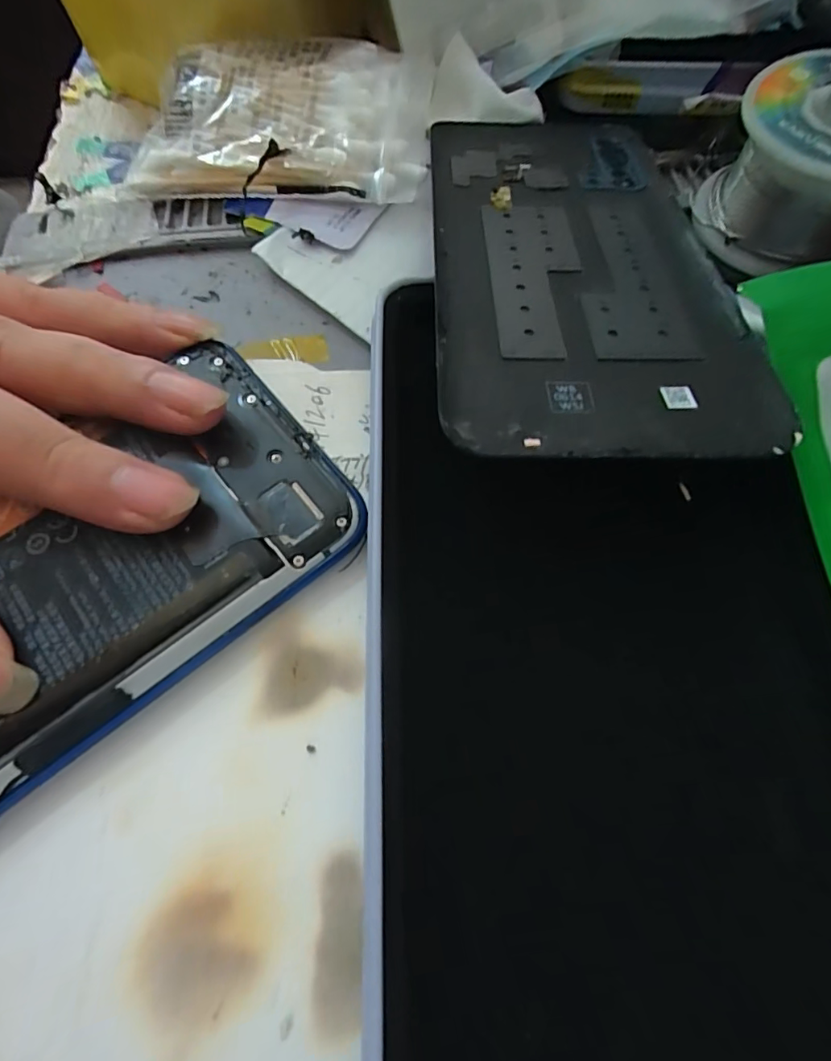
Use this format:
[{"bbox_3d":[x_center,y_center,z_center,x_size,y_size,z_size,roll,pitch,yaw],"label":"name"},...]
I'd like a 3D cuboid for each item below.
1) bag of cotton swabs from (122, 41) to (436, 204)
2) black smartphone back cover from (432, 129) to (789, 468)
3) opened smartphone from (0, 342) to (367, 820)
[{"bbox_3d":[-0.045,-0.138,0.163,0.096,0.018,0.060,3,69,1],"label":"bag of cotton swabs"},{"bbox_3d":[0.043,-0.081,0.135,0.073,0.004,0.153,1,59,-1],"label":"black smartphone back cover"},{"bbox_3d":[-0.090,0.019,0.101,0.156,0.009,0.074,-34,73,-13],"label":"opened smartphone"}]

